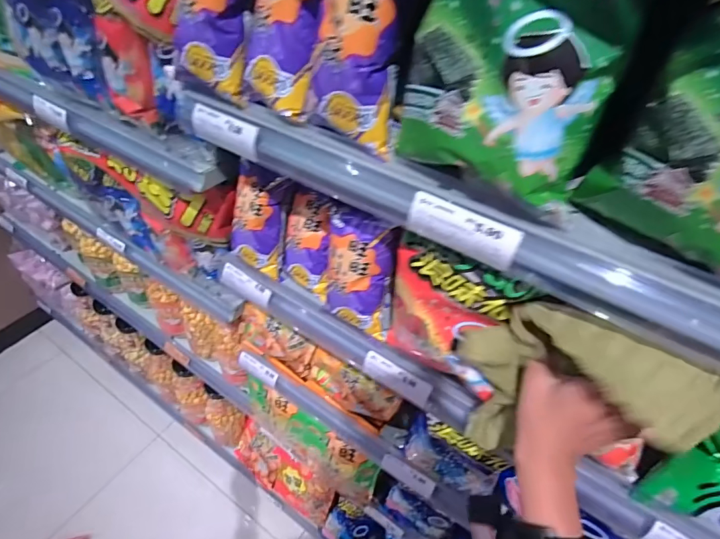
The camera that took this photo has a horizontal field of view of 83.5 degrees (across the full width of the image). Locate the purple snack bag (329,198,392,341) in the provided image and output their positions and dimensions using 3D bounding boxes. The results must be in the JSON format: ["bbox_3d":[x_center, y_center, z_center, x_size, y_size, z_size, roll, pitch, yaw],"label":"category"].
[{"bbox_3d":[-0.003,0.006,0.476,0.084,0.147,0.039,22,47,17],"label":"purple snack bag"}]

